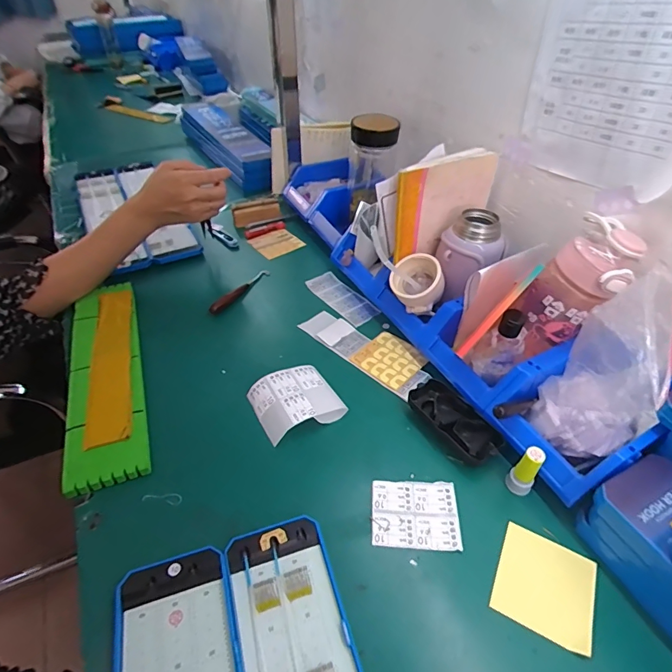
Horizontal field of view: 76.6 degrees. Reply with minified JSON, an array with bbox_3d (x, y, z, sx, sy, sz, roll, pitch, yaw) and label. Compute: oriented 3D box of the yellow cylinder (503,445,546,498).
[{"bbox_3d":[0.188,0.135,0.422,0.023,0.058,0.020,29,52,27],"label":"yellow cylinder"}]

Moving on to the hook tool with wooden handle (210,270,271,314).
[{"bbox_3d":[-0.151,-0.073,0.669,0.014,0.025,0.134,22,49,22],"label":"hook tool with wooden handle"}]

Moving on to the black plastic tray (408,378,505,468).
[{"bbox_3d":[0.135,0.096,0.481,0.050,0.027,0.107,-24,49,-22],"label":"black plastic tray"}]

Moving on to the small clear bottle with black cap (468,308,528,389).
[{"bbox_3d":[0.187,0.011,0.486,0.047,0.086,0.040,35,30,31],"label":"small clear bottle with black cap"}]

